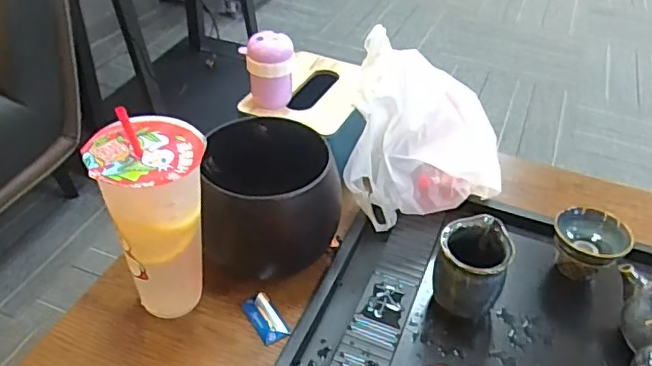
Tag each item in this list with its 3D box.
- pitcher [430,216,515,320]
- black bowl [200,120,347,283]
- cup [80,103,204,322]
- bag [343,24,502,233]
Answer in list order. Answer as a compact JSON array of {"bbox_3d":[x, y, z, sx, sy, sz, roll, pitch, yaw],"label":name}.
[{"bbox_3d":[0.139,0.082,0.550,0.065,0.085,0.070,18,42,16],"label":"pitcher"},{"bbox_3d":[-0.056,0.015,0.578,0.125,0.120,0.121,2,40,-2],"label":"black bowl"},{"bbox_3d":[-0.142,0.041,0.493,0.080,0.191,0.078,2,40,-2],"label":"cup"},{"bbox_3d":[0.117,-0.055,0.647,0.171,0.149,0.155,7,40,4],"label":"bag"}]

